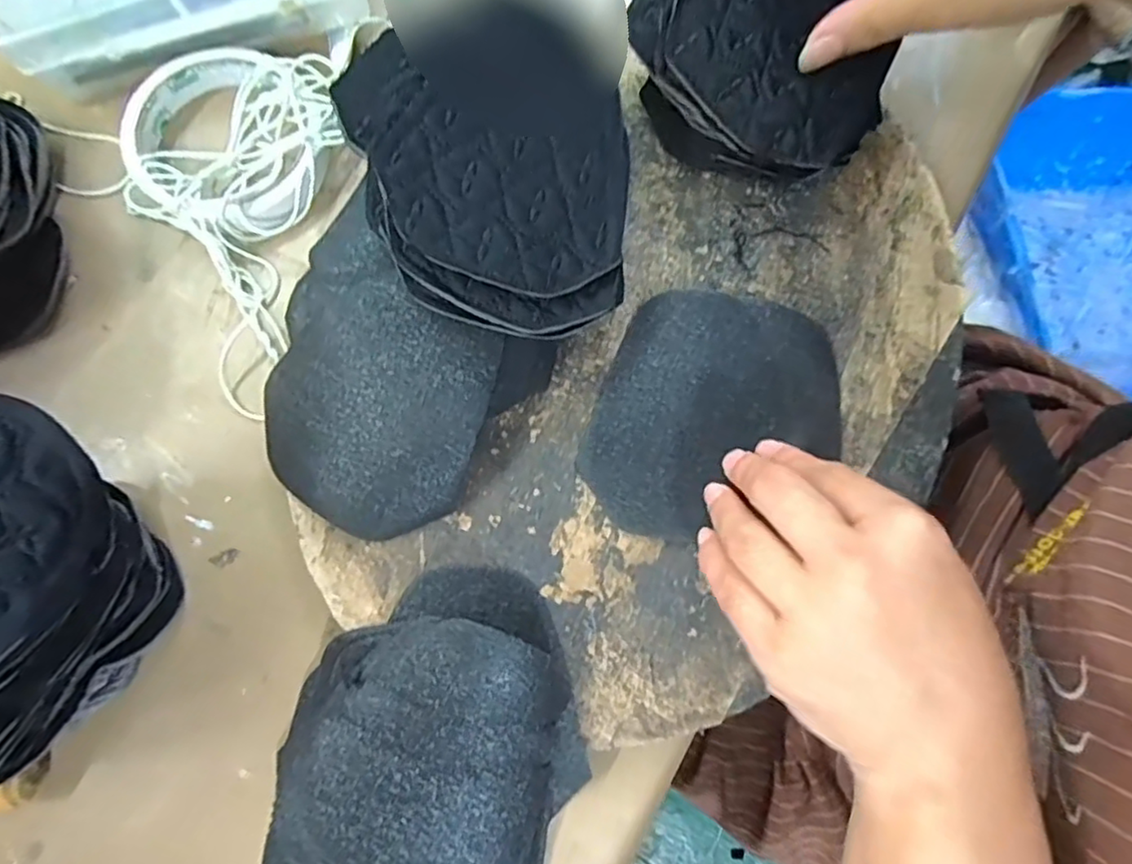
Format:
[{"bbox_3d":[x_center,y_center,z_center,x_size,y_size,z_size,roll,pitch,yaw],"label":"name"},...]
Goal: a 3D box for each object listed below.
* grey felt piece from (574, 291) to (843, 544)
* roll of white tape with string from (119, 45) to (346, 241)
[{"bbox_3d":[0.067,-0.006,0.278,0.101,0.006,0.115,21,79,4],"label":"grey felt piece"},{"bbox_3d":[-0.155,-0.137,0.295,0.090,0.022,0.089,0,78,-2],"label":"roll of white tape with string"}]

